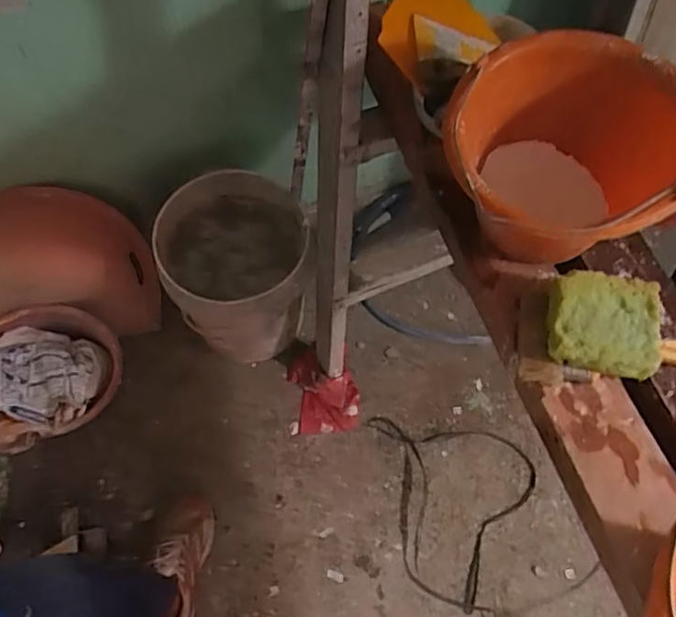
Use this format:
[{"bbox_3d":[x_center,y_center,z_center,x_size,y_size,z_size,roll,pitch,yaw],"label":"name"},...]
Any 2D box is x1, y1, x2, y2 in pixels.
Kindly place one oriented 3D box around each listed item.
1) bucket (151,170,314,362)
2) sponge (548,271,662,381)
[{"bbox_3d":[-0.218,-0.087,1.273,0.291,0.290,0.297,1,64,-3],"label":"bucket"},{"bbox_3d":[0.290,0.014,0.643,0.114,0.030,0.112,13,64,3],"label":"sponge"}]

